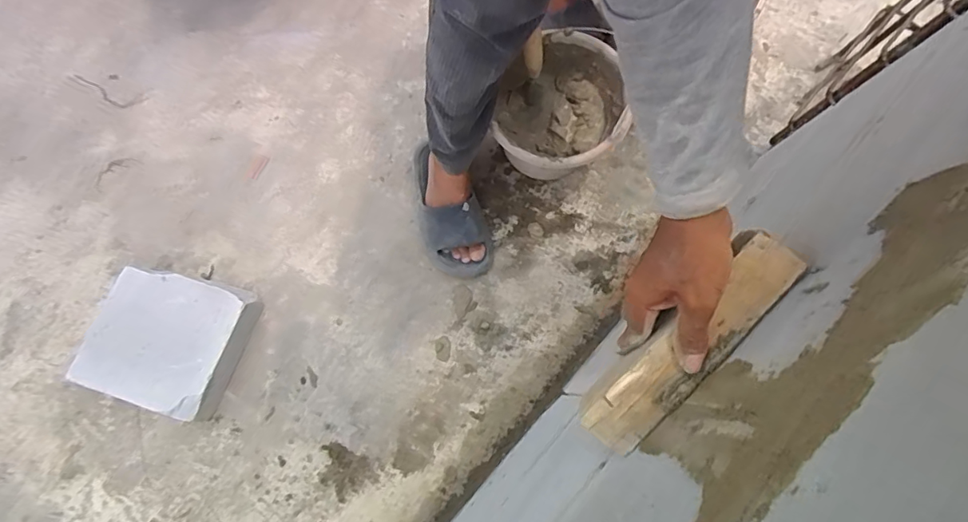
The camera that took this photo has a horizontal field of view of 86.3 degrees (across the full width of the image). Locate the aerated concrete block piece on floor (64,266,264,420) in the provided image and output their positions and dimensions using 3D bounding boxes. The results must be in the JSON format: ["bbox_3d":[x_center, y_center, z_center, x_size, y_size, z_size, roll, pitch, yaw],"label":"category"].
[{"bbox_3d":[-0.496,0.120,0.822,0.215,0.088,0.213,21,76,2],"label":"aerated concrete block piece on floor"}]

